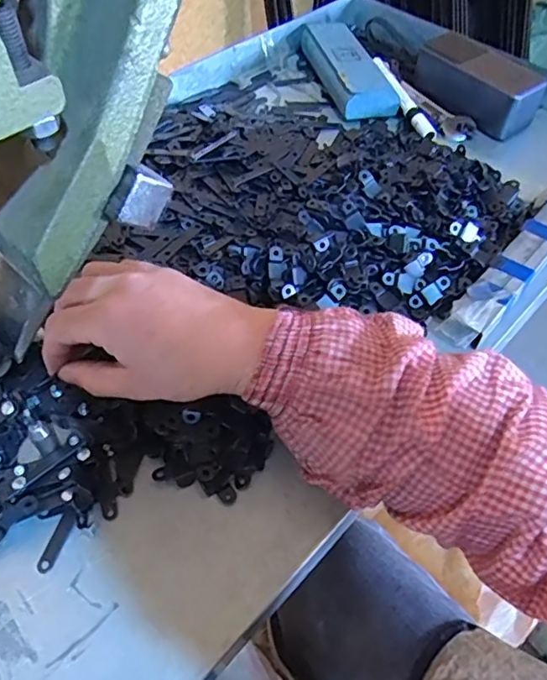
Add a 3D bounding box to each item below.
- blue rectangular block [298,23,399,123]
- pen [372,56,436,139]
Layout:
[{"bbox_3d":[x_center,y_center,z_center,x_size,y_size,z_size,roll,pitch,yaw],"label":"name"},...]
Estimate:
[{"bbox_3d":[0.079,-0.301,0.619,0.057,0.025,0.164,-12,55,-12],"label":"blue rectangular block"},{"bbox_3d":[0.134,-0.256,0.594,0.020,0.015,0.142,-13,55,-13],"label":"pen"}]

